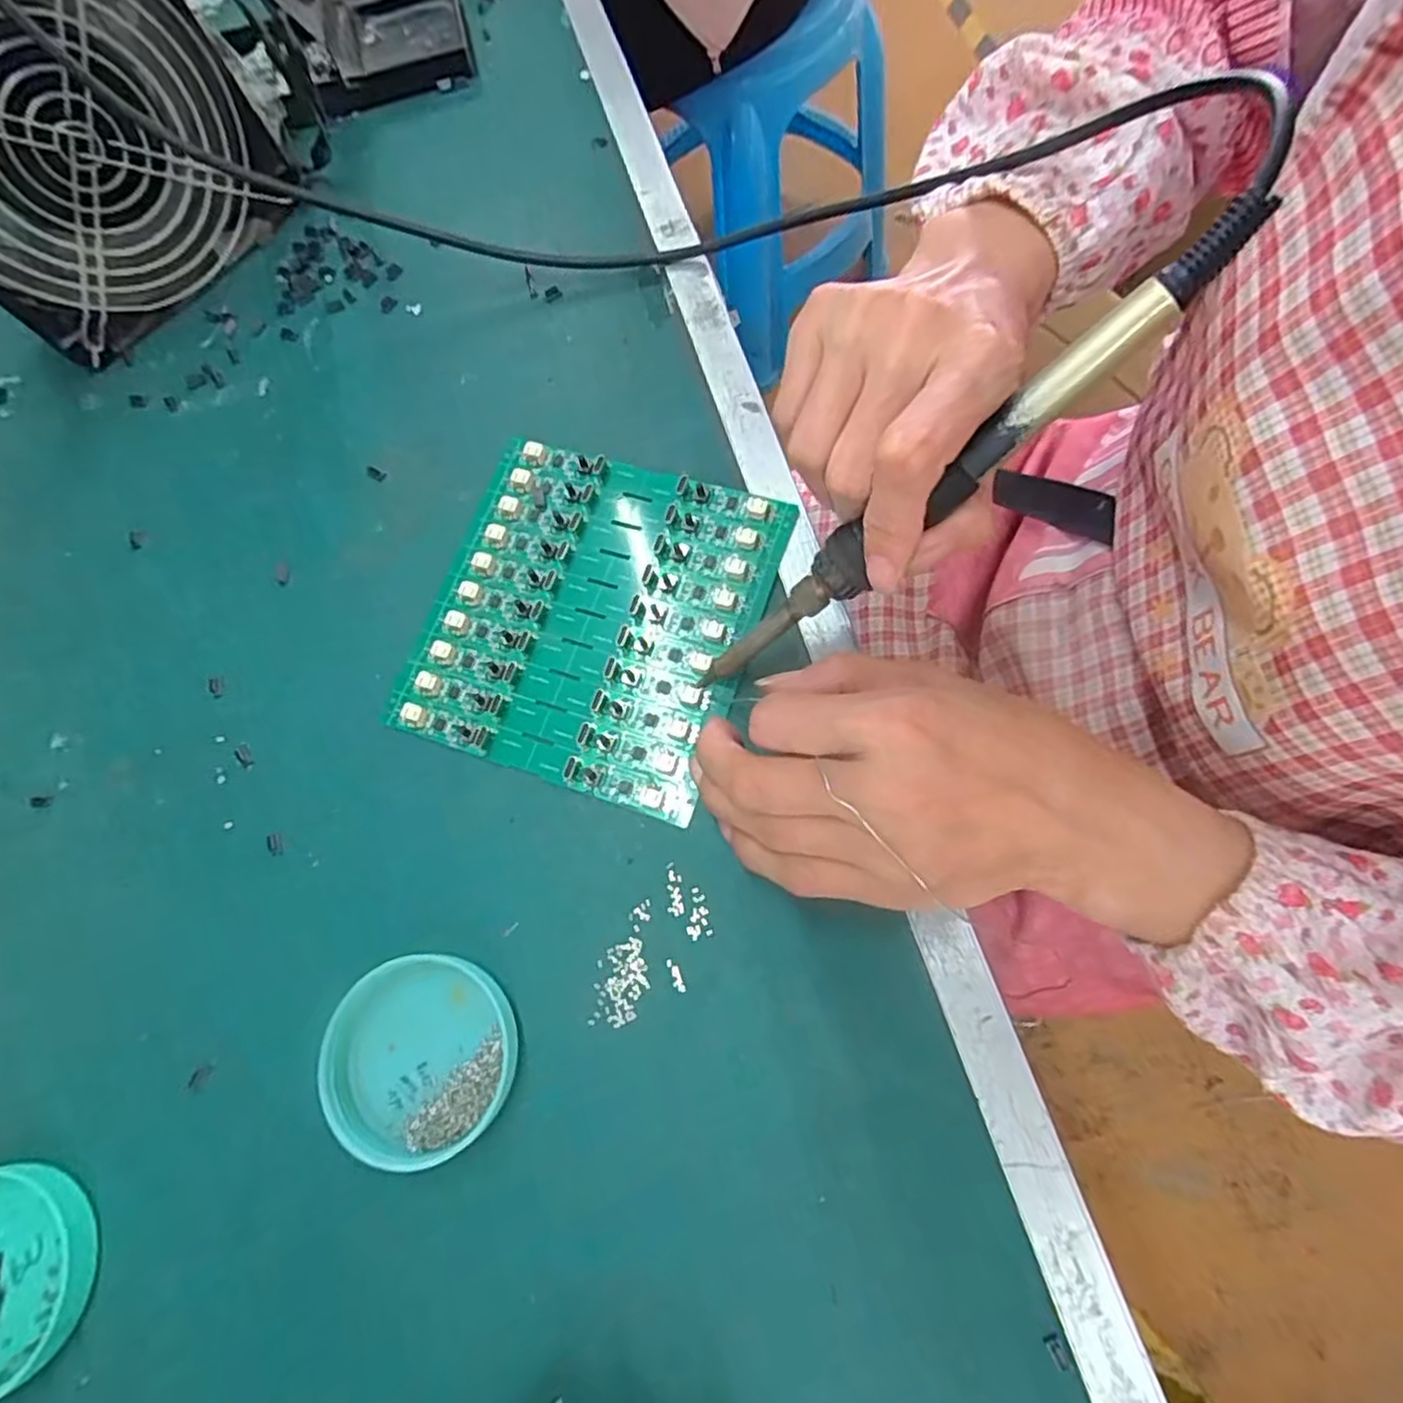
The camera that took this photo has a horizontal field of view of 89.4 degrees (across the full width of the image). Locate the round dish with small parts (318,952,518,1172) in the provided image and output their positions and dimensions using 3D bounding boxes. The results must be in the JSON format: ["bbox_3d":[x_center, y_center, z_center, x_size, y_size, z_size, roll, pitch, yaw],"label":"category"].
[{"bbox_3d":[-0.097,0.122,0.245,0.062,0.015,0.062,-2,72,5],"label":"round dish with small parts"}]

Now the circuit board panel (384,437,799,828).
[{"bbox_3d":[-0.047,-0.038,0.293,0.133,0.006,0.140,17,77,11],"label":"circuit board panel"}]

